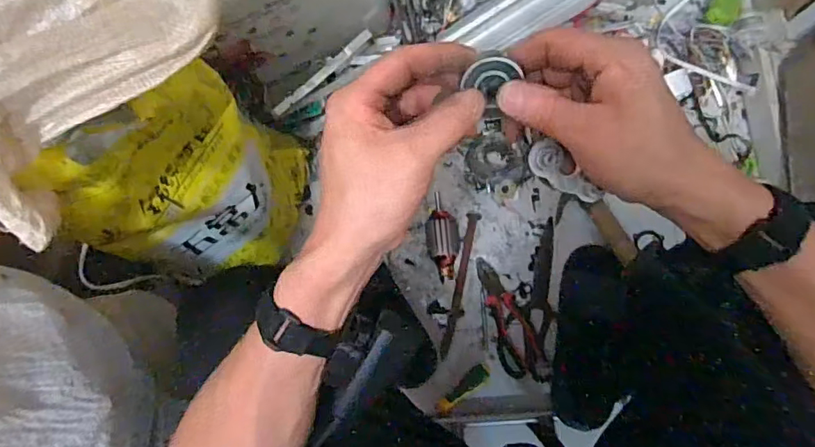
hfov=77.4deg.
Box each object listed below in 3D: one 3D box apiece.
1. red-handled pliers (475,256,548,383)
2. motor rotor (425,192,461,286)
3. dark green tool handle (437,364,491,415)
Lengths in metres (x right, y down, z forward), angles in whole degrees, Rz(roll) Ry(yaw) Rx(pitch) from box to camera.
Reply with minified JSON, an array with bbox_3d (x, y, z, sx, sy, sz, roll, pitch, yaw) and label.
[{"bbox_3d":[0.165,0.160,0.843,0.066,0.015,0.212,-22,84,3],"label":"red-handled pliers"},{"bbox_3d":[0.059,0.019,0.845,0.054,0.047,0.153,-6,85,5],"label":"motor rotor"},{"bbox_3d":[0.092,0.271,0.831,0.103,0.020,0.026,-42,83,1],"label":"dark green tool handle"}]

